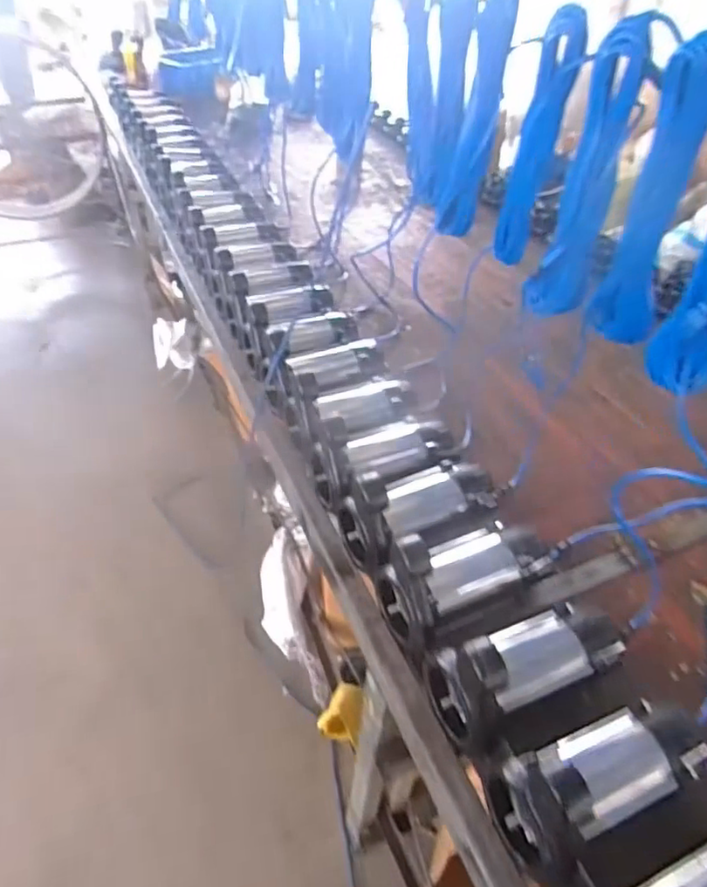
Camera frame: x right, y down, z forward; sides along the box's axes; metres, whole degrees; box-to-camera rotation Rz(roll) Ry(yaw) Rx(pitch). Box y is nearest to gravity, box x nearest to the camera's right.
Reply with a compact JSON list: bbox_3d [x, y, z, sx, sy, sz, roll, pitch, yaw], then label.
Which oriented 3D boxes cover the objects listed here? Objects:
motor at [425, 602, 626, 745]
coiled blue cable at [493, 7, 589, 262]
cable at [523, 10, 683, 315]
[{"bbox_3d":[0.205,0.255,0.705,0.212,0.149,0.095,-18,47,-21],"label":"motor"},{"bbox_3d":[0.258,-0.415,0.846,0.050,0.335,0.060,17,44,14],"label":"coiled blue cable"},{"bbox_3d":[0.310,-0.333,0.772,0.083,0.358,0.069,21,45,18],"label":"cable"}]

